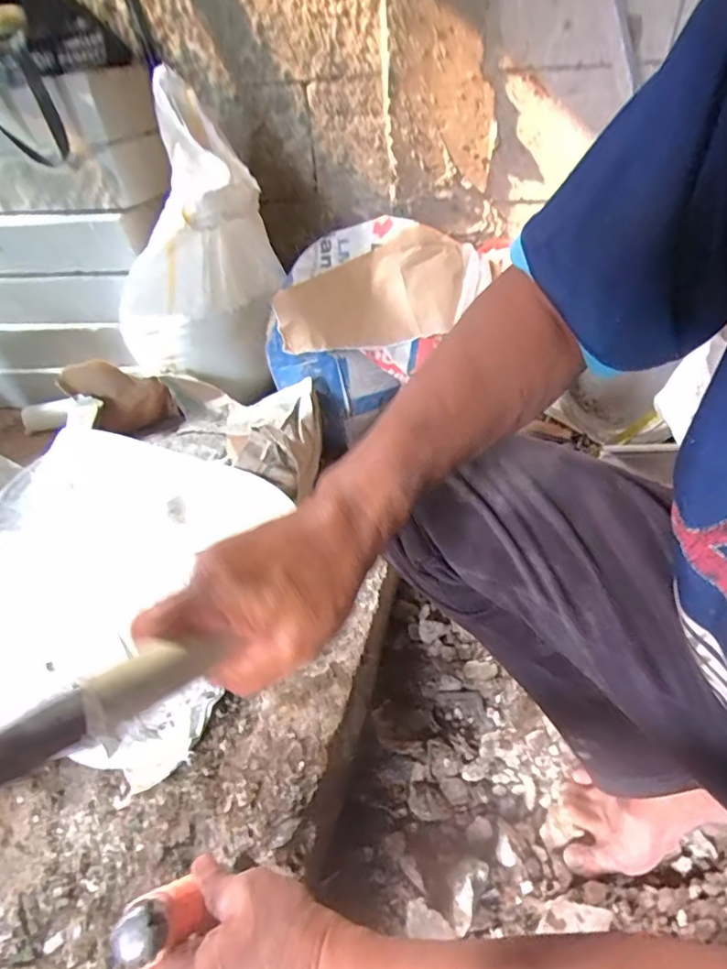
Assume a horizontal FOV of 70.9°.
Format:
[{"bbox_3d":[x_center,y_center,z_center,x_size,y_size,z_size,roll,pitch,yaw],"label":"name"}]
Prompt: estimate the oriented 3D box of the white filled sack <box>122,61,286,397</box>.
[{"bbox_3d":[-0.287,-0.373,0.870,0.220,0.460,0.186,9,41,15],"label":"white filled sack"}]

